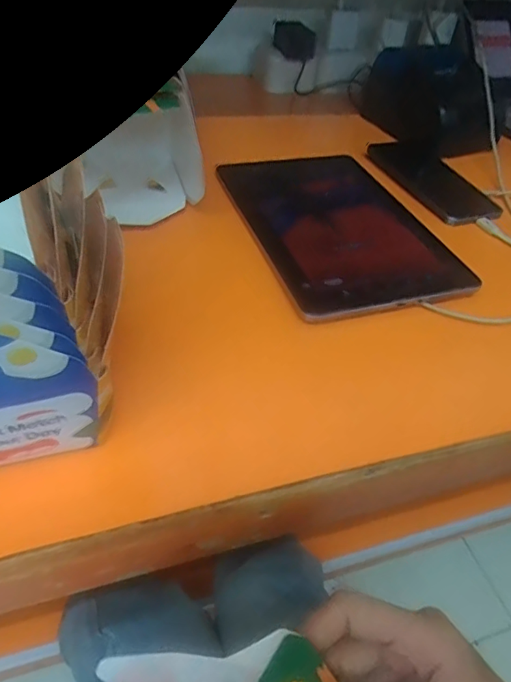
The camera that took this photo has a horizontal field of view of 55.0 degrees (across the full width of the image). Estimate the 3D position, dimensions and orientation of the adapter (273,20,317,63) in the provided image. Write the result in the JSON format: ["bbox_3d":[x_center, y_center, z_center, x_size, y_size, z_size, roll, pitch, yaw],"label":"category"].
[{"bbox_3d":[0.057,-0.439,0.718,0.061,0.043,0.033,6,45,0],"label":"adapter"}]

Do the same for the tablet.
[{"bbox_3d":[0.075,-0.117,0.471,0.163,0.015,0.253,-11,47,-17],"label":"tablet"}]

